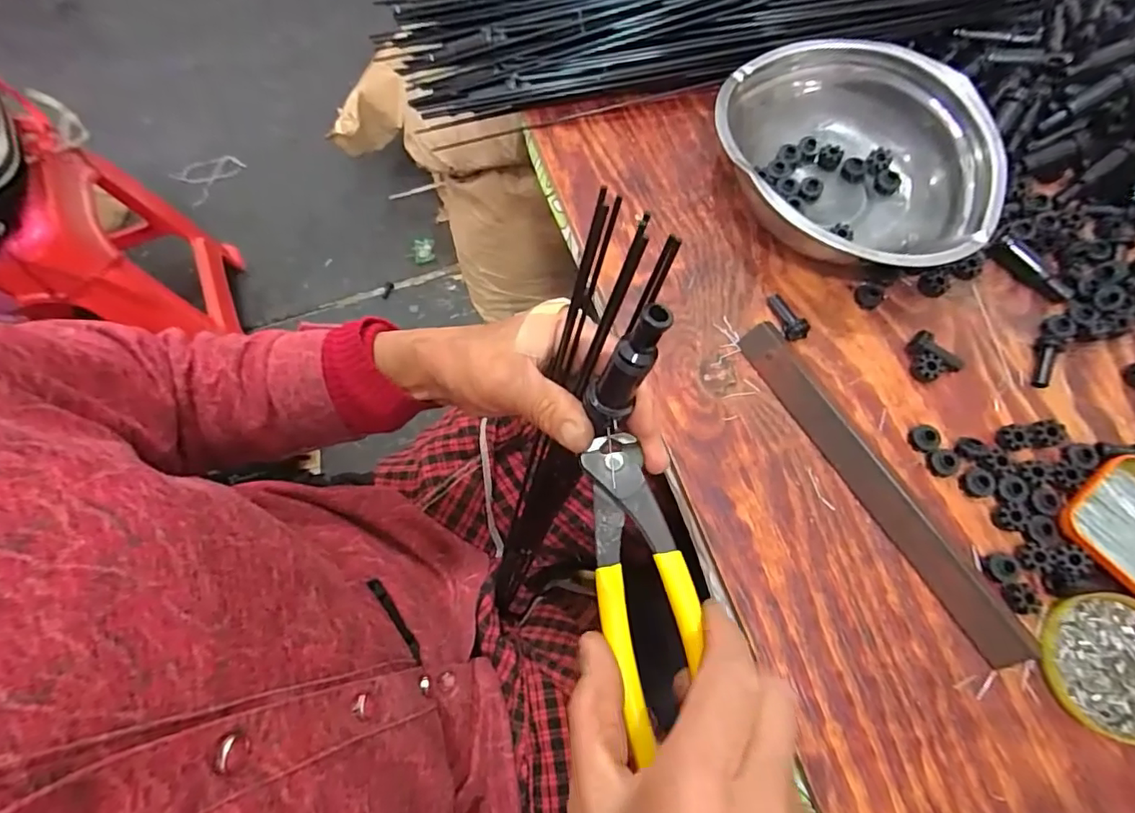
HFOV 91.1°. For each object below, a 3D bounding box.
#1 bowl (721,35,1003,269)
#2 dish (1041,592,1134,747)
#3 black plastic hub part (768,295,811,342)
[{"bbox_3d":[0.214,-0.187,0.433,0.202,0.065,0.187,0,71,1],"label":"bowl"},{"bbox_3d":[0.337,0.159,0.338,0.084,0.012,0.082,0,71,1],"label":"dish"},{"bbox_3d":[0.168,-0.070,0.421,0.014,0.018,0.039,-12,72,-3],"label":"black plastic hub part"}]

